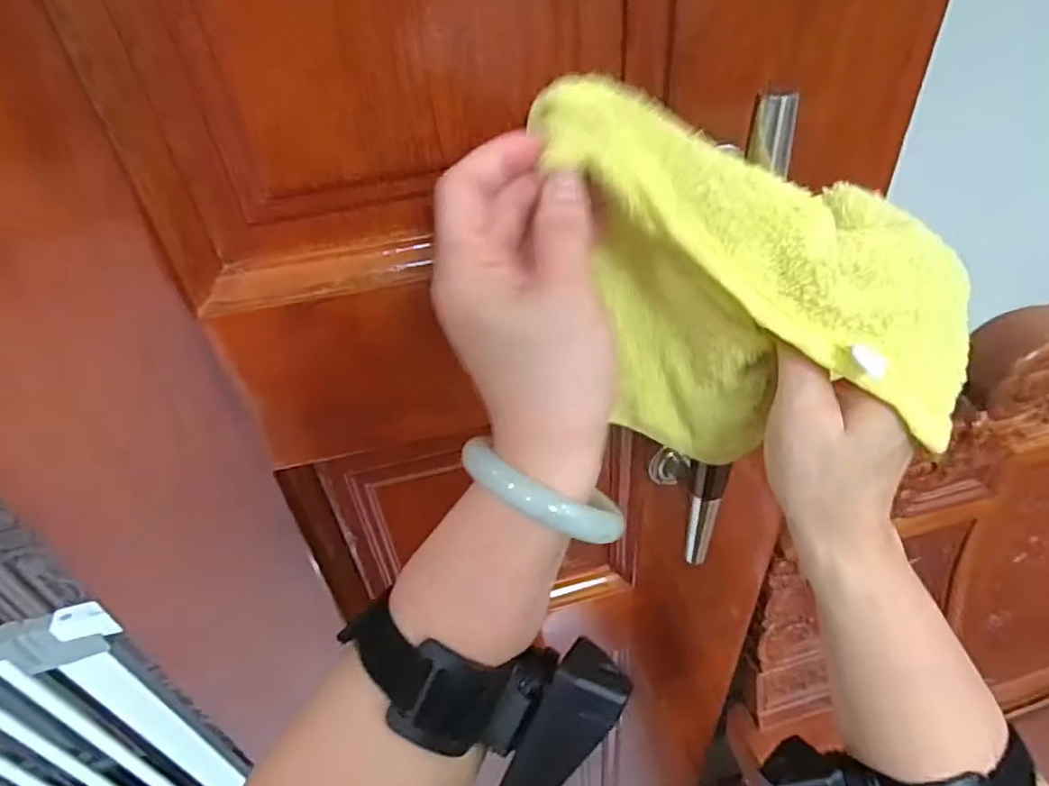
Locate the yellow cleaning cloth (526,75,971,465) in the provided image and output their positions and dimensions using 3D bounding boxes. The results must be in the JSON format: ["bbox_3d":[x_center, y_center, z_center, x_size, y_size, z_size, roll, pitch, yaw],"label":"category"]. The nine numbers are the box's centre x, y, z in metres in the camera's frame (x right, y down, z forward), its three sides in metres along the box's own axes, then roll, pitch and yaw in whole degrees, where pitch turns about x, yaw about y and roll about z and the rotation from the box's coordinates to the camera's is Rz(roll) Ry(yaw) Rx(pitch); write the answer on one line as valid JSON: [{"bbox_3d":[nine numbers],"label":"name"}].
[{"bbox_3d":[0.096,-0.038,0.265,0.166,0.163,0.057,15,44,22],"label":"yellow cleaning cloth"}]

